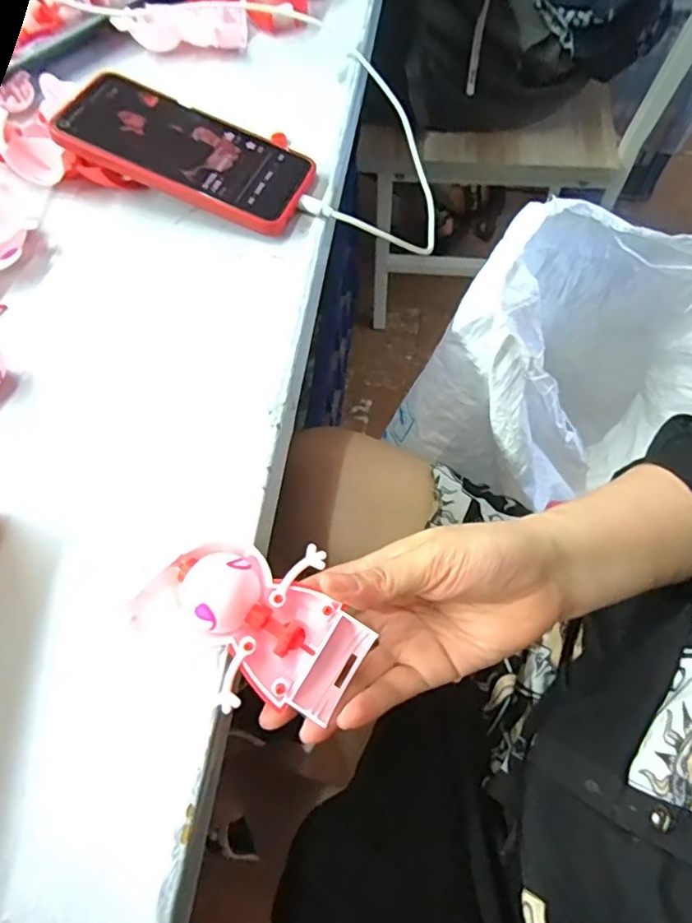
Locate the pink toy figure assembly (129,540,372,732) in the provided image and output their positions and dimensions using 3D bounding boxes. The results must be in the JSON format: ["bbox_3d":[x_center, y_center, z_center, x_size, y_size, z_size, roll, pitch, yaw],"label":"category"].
[{"bbox_3d":[-0.039,0.070,0.248,0.095,0.035,0.068,30,69,15],"label":"pink toy figure assembly"}]

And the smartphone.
[{"bbox_3d":[-0.108,-0.212,0.371,0.165,0.014,0.080,25,67,-1],"label":"smartphone"}]

